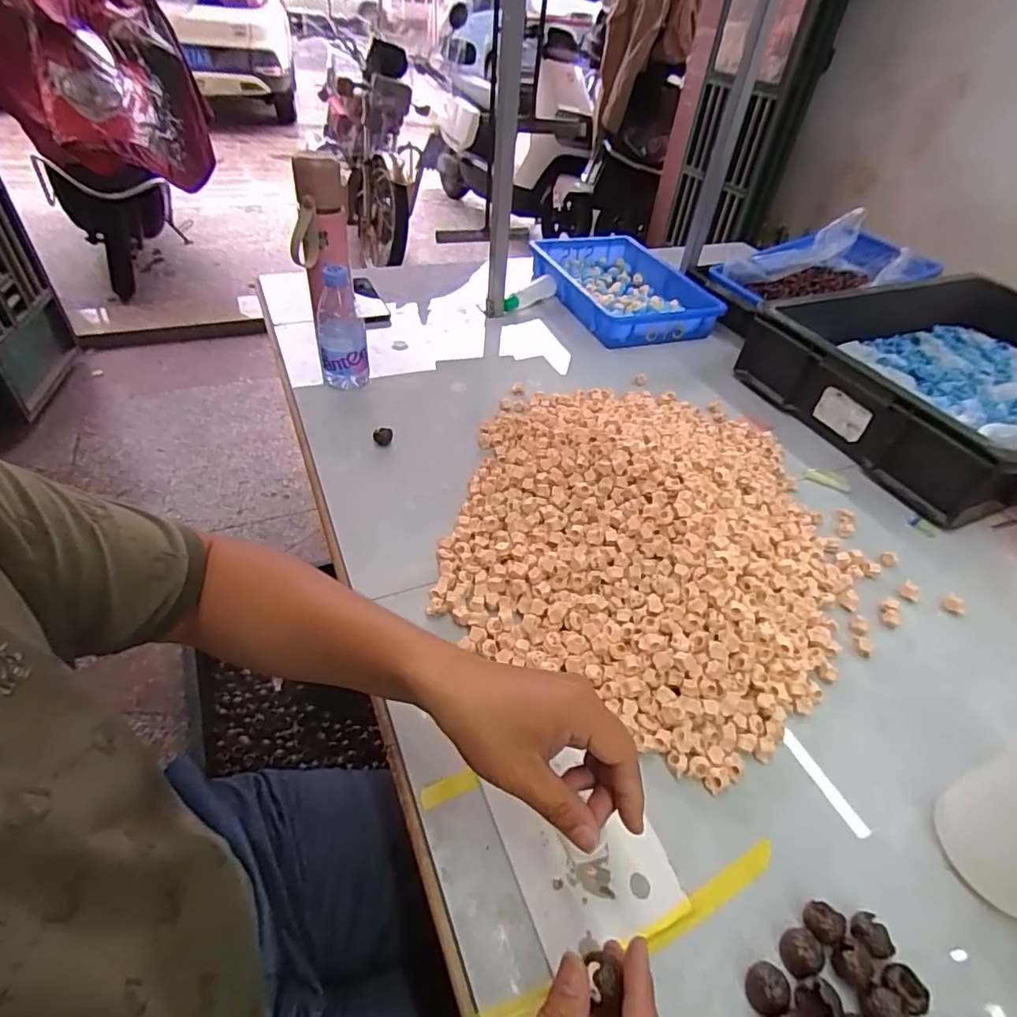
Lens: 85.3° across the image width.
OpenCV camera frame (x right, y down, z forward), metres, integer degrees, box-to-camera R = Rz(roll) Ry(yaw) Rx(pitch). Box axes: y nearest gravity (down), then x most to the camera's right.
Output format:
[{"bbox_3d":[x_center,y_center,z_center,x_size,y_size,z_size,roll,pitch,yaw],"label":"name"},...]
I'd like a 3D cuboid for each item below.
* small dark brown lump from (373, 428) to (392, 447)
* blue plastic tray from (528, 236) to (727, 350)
[{"bbox_3d":[-0.163,-0.093,0.719,0.025,0.018,0.018,-10,46,-15],"label":"small dark brown lump"},{"bbox_3d":[0.222,-0.437,1.090,0.267,0.064,0.362,-15,47,-20],"label":"blue plastic tray"}]

